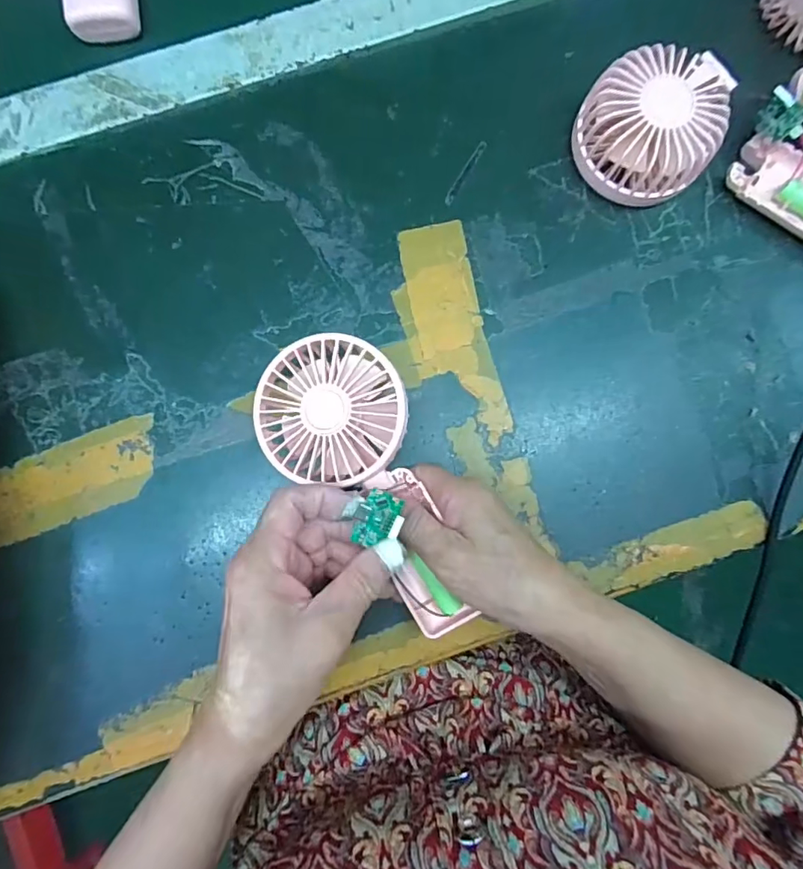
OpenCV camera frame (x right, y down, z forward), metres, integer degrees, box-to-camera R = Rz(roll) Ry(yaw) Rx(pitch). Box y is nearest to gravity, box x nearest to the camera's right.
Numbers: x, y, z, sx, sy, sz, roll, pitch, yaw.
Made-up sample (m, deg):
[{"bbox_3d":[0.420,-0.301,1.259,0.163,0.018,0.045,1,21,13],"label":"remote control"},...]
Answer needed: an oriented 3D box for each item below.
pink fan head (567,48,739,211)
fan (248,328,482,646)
[{"bbox_3d":[0.156,-0.197,0.327,0.081,0.046,0.089,0,85,-1],"label":"pink fan head"},{"bbox_3d":[-0.018,0.030,0.287,0.079,0.045,0.179,-27,89,-3],"label":"fan"}]

